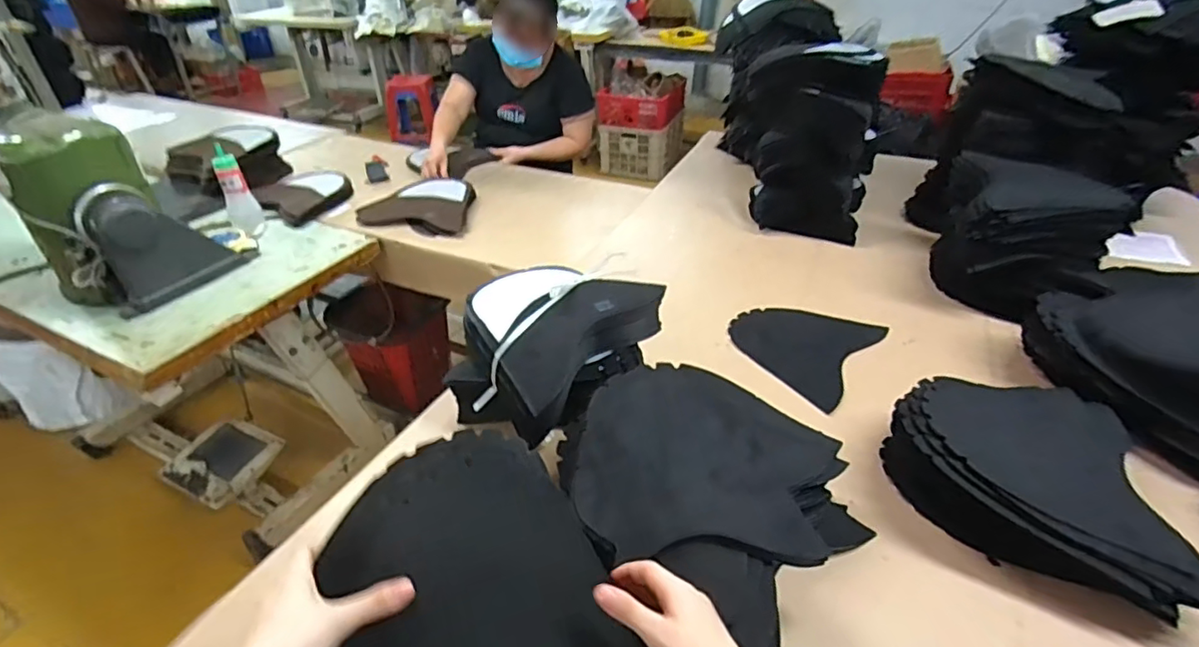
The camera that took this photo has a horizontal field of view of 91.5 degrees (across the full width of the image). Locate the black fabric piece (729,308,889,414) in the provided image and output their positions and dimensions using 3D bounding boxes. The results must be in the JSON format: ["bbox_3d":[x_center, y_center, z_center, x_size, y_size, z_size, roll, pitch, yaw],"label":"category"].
[{"bbox_3d":[0.327,0.035,0.976,0.215,0.009,0.251,24,42,32],"label":"black fabric piece"}]

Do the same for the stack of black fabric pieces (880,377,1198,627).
[{"bbox_3d":[0.489,0.174,0.680,0.268,0.105,0.272,7,36,12],"label":"stack of black fabric pieces"}]

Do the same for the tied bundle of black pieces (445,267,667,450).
[{"bbox_3d":[-0.064,0.032,0.830,0.272,0.151,0.198,-30,44,-34],"label":"tied bundle of black pieces"}]

